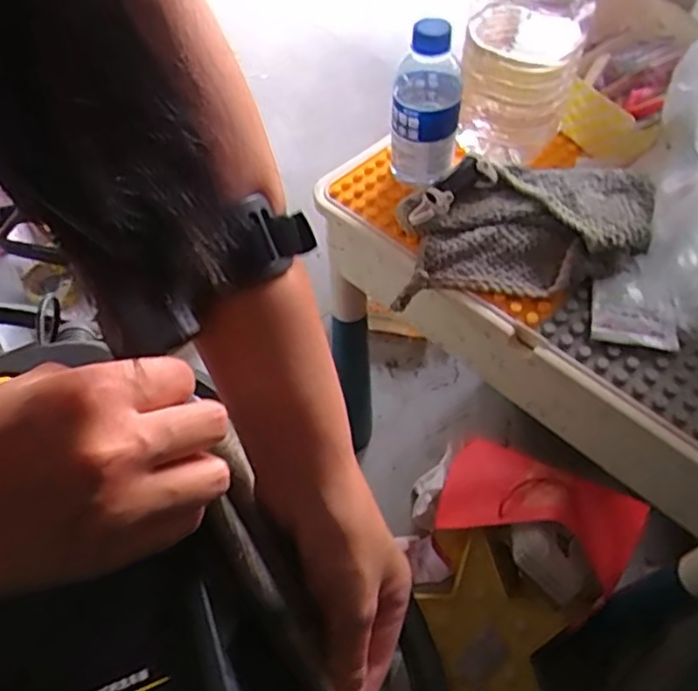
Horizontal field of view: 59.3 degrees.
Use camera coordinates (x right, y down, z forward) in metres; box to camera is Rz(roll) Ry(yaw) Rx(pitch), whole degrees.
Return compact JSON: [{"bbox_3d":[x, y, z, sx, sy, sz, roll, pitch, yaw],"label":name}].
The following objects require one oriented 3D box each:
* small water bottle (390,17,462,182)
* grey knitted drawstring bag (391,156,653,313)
[{"bbox_3d":[0.067,-0.209,0.532,0.057,0.138,0.065,5,55,4],"label":"small water bottle"},{"bbox_3d":[0.144,-0.103,0.526,0.203,0.054,0.119,-6,55,-4],"label":"grey knitted drawstring bag"}]

